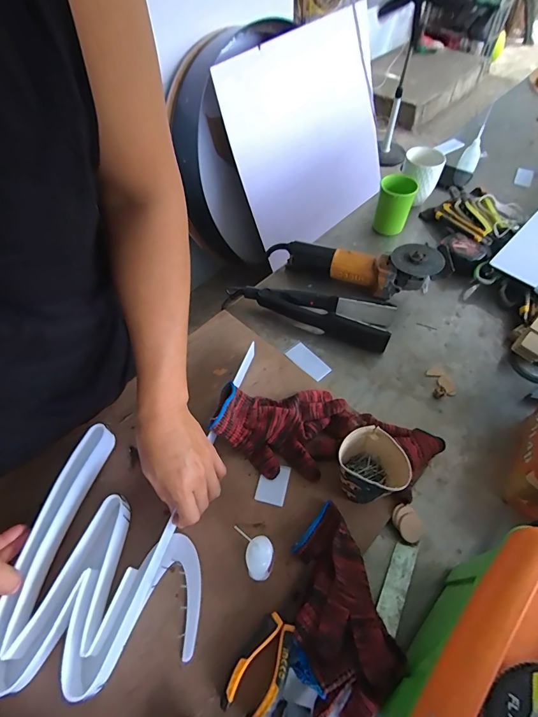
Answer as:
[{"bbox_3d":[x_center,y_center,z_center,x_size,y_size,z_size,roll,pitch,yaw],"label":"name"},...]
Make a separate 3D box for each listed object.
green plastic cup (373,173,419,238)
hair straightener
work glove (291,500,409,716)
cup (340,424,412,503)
[{"bbox_3d":[0.266,-0.322,0.813,0.072,0.123,0.071,1,55,-1],"label":"green plastic cup"},{"bbox_3d":[0.067,-0.085,0.678,0.298,0.047,0.074,14,56,12],"label":"hair straightener"},{"bbox_3d":[0.068,0.267,0.410,0.103,0.048,0.204,-12,54,-6],"label":"work glove"},{"bbox_3d":[0.124,0.141,0.471,0.069,0.082,0.081,-33,59,-19],"label":"cup"}]

